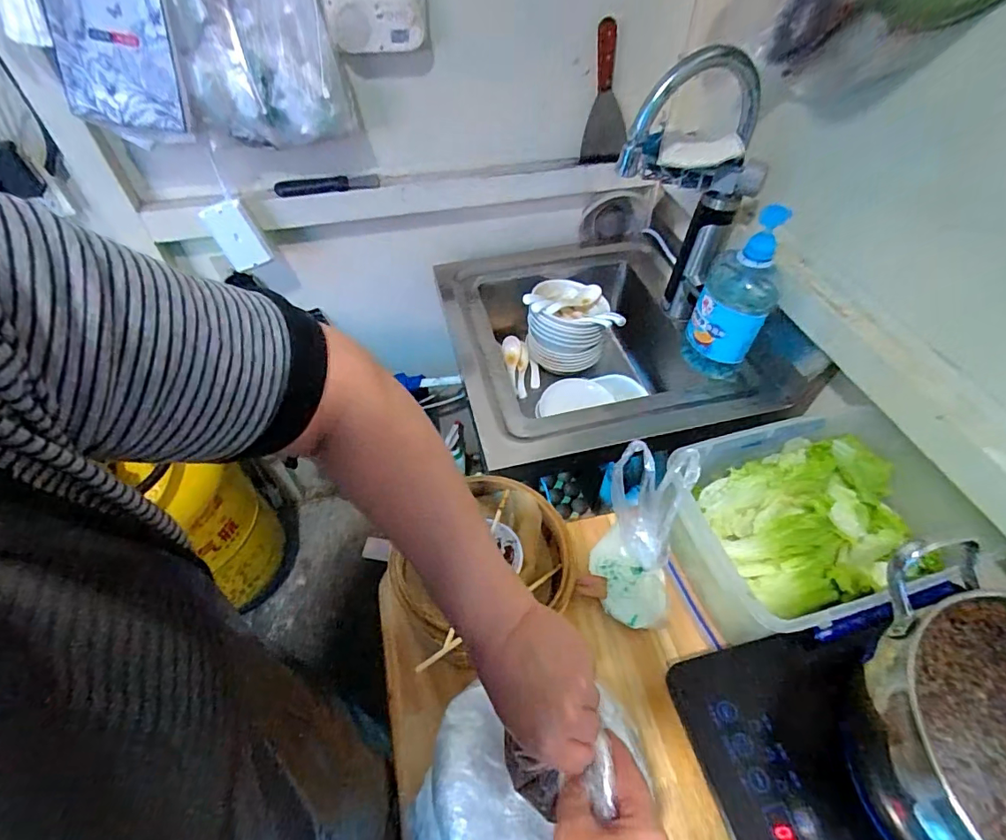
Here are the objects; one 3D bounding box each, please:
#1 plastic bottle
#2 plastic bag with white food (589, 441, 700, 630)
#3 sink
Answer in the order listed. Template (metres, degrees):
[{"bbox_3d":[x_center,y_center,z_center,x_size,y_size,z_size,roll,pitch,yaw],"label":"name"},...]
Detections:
[{"bbox_3d":[0.336,-0.176,0.711,0.097,0.241,0.081,21,53,16],"label":"plastic bottle"},{"bbox_3d":[0.151,0.122,0.546,0.085,0.203,0.058,12,10,9],"label":"plastic bag with white food"},{"bbox_3d":[0.160,-0.128,0.940,0.488,0.244,0.544,-10,51,-9],"label":"sink"}]

